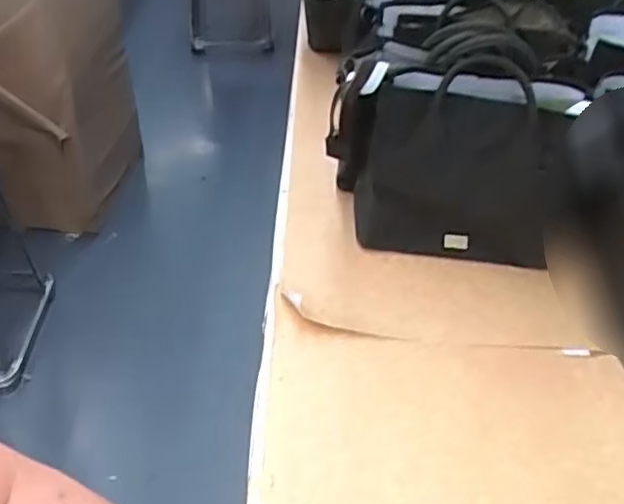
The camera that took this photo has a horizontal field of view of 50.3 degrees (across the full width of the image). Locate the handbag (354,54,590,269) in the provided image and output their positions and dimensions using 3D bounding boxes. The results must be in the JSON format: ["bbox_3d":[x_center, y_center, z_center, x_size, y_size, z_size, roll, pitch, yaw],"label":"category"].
[{"bbox_3d":[0.174,-0.094,0.767,0.238,0.214,0.075,9,41,7],"label":"handbag"}]

